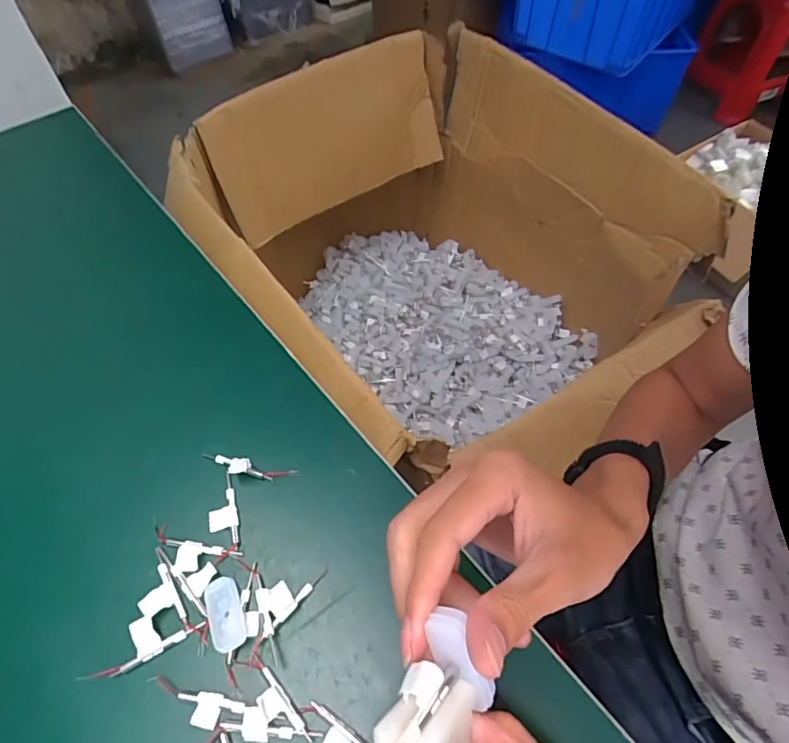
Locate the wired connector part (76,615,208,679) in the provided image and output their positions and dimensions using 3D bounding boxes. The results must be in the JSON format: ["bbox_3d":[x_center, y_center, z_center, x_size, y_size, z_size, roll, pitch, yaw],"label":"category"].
[{"bbox_3d":[-0.155,0.164,0.303,0.069,0.005,0.023,-25,61,-13],"label":"wired connector part"}]

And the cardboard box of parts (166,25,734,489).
[{"bbox_3d":[0.040,-0.113,0.726,0.480,0.409,0.584,-35,63,-19],"label":"cardboard box of parts"}]

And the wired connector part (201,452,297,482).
[{"bbox_3d":[-0.111,0.071,0.365,0.075,0.014,0.015,8,59,6],"label":"wired connector part"}]

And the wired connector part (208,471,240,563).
[{"bbox_3d":[-0.120,0.102,0.347,0.020,0.004,0.057,-15,60,-8],"label":"wired connector part"}]

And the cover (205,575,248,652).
[{"bbox_3d":[-0.106,0.151,0.309,0.021,0.008,0.044,-23,61,-12],"label":"cover"}]

